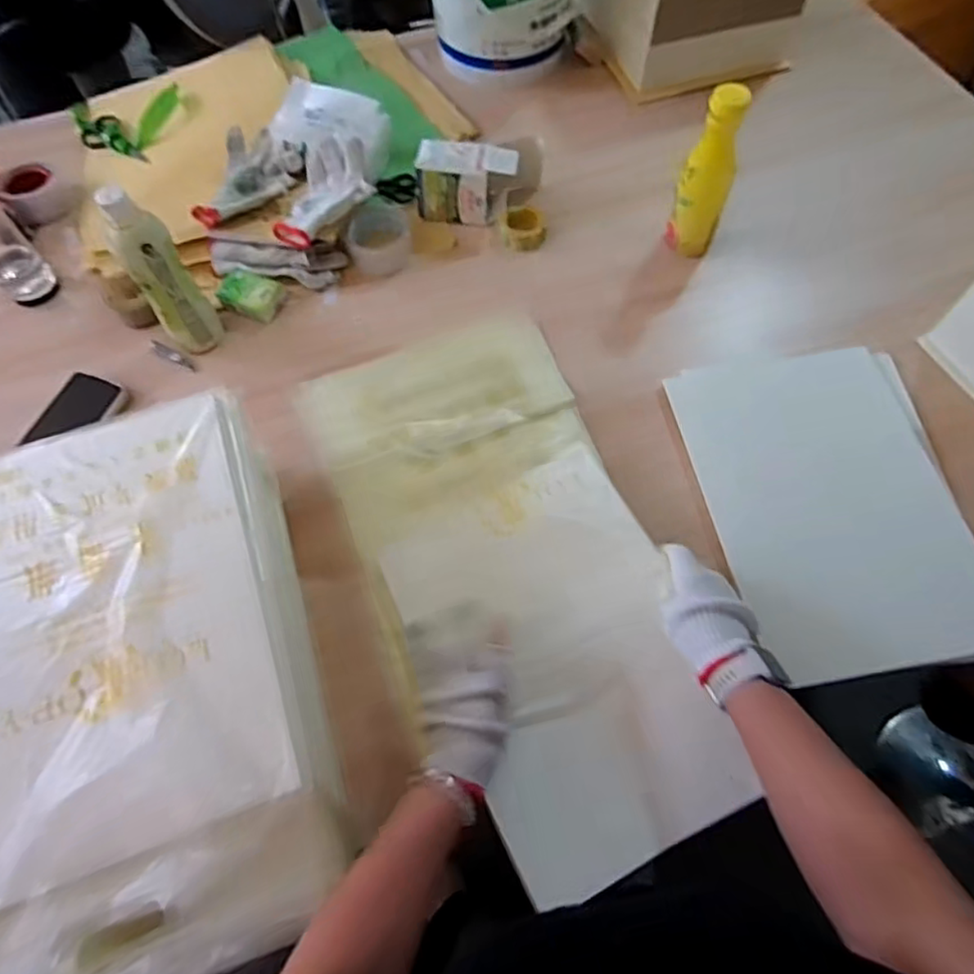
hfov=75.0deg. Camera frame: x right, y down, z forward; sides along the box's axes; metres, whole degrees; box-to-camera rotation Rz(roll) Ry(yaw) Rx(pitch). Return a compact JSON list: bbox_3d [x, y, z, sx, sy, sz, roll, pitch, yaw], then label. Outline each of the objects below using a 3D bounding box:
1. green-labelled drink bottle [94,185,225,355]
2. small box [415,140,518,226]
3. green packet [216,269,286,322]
[{"bbox_3d":[-0.379,-0.244,0.742,0.064,0.205,0.054,-33,67,-14],"label":"green-labelled drink bottle"},{"bbox_3d":[-0.027,-0.429,0.886,0.137,0.073,0.062,5,64,4],"label":"small box"},{"bbox_3d":[-0.315,-0.256,0.844,0.080,0.029,0.057,22,66,12],"label":"green packet"}]

